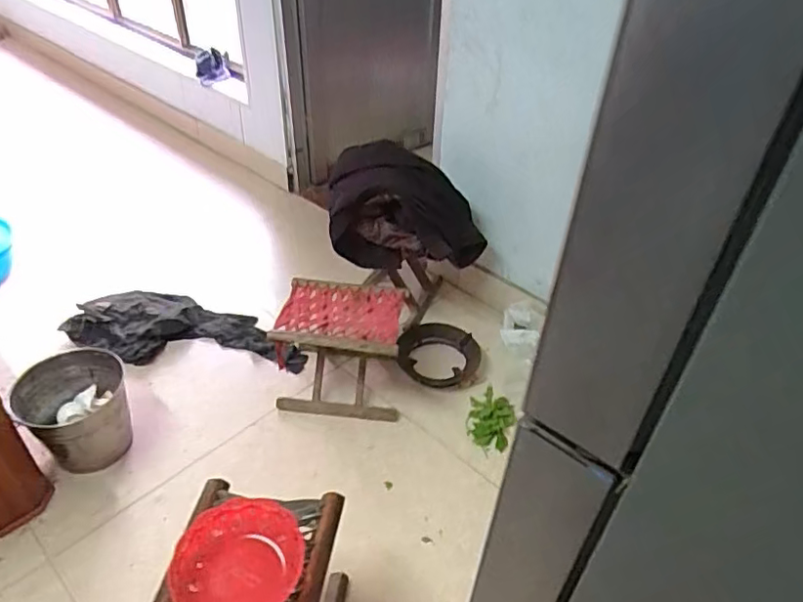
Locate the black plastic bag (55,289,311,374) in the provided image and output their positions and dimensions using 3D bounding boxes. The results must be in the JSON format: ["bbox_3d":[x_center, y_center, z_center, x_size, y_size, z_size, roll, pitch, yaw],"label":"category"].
[{"bbox_3d":[-0.629,0.070,1.792,0.689,0.102,0.303,1,37,-1],"label":"black plastic bag"}]

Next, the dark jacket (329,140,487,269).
[{"bbox_3d":[0.019,-0.256,1.628,0.419,0.353,0.179,-4,39,-7],"label":"dark jacket"}]

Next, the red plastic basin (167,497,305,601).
[{"bbox_3d":[-0.242,0.395,0.894,0.179,0.061,0.197,20,42,21],"label":"red plastic basin"}]

